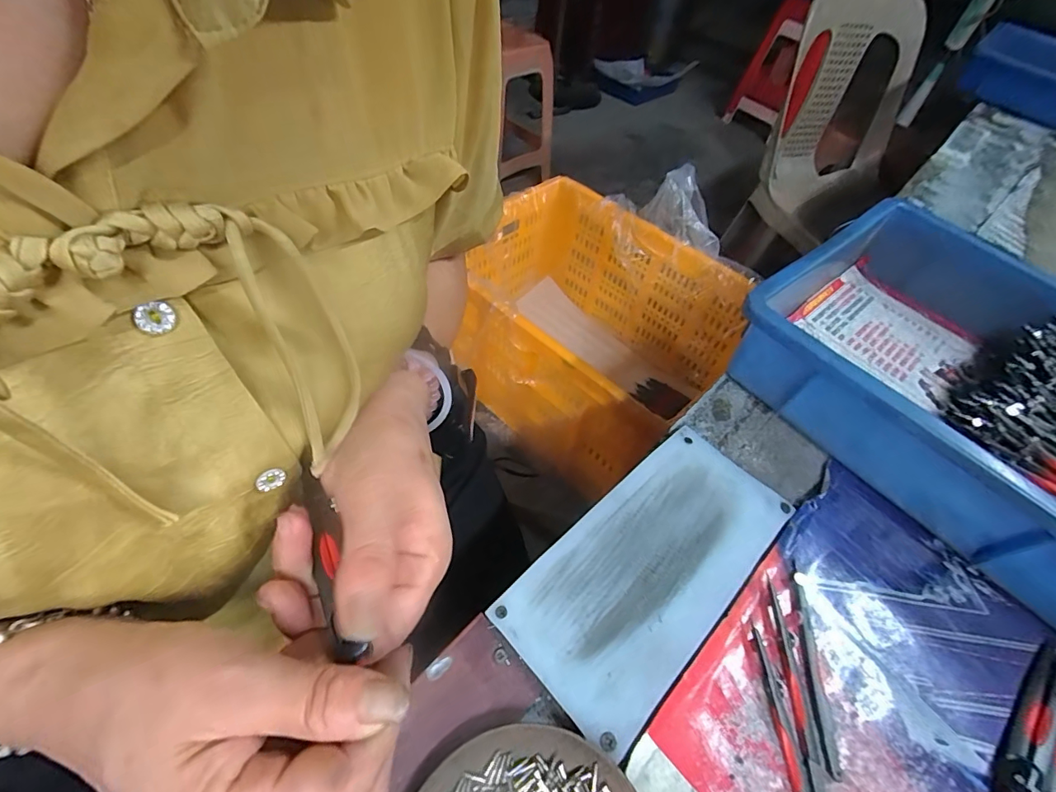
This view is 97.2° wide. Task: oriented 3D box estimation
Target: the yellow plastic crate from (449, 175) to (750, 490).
[{"bbox_3d":[0.092,-0.111,0.791,0.436,0.246,0.349,38,57,20],"label":"yellow plastic crate"}]

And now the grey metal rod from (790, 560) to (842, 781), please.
[{"bbox_3d":[0.161,0.150,0.267,0.011,0.010,0.105,9,52,-1],"label":"grey metal rod"}]

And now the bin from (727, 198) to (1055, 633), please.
[{"bbox_3d":[0.401,0.021,0.340,0.310,0.091,0.427,-32,63,-28],"label":"bin"}]

